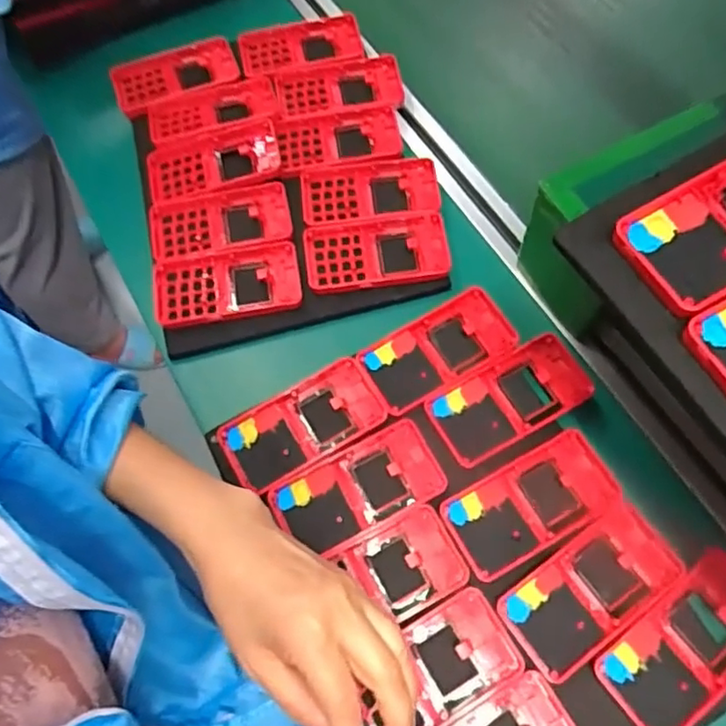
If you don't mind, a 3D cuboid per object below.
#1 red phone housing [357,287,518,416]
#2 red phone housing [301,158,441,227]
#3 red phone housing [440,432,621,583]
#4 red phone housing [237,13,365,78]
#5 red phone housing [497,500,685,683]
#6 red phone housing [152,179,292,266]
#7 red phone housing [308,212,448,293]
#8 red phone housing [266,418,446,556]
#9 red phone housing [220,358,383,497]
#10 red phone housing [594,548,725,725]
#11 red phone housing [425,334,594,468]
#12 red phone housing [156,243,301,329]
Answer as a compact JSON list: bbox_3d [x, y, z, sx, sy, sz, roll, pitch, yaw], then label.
[{"bbox_3d":[0.063,-0.012,0.498,0.124,0.015,0.062,-29,69,-12],"label":"red phone housing"},{"bbox_3d":[0.007,-0.153,0.564,0.123,0.019,0.065,-6,66,-2],"label":"red phone housing"},{"bbox_3d":[0.123,0.100,0.446,0.126,0.009,0.060,-26,68,-11],"label":"red phone housing"},{"bbox_3d":[-0.065,-0.329,0.639,0.124,0.012,0.070,-10,66,-4],"label":"red phone housing"},{"bbox_3d":[0.155,0.152,0.421,0.127,0.009,0.061,-32,69,-13],"label":"red phone housing"},{"bbox_3d":[-0.128,-0.124,0.553,0.123,0.012,0.065,-8,66,-3],"label":"red phone housing"},{"bbox_3d":[0.013,-0.094,0.538,0.124,0.017,0.065,-7,66,-2],"label":"red phone housing"},{"bbox_3d":[-0.002,0.093,0.454,0.124,0.012,0.063,-24,68,-10],"label":"red phone housing"},{"bbox_3d":[-0.044,0.049,0.479,0.122,0.016,0.060,-28,68,-11],"label":"red phone housing"},{"bbox_3d":[0.218,0.184,0.407,0.128,0.013,0.063,-34,69,-17],"label":"red phone housing"},{"bbox_3d":[0.114,0.027,0.478,0.123,0.014,0.061,-26,68,-11],"label":"red phone housing"},{"bbox_3d":[-0.116,-0.065,0.528,0.124,0.017,0.063,-8,66,-3],"label":"red phone housing"}]

